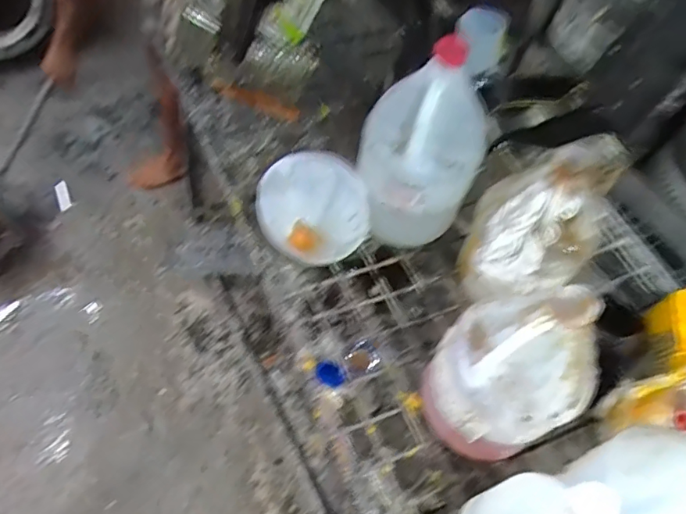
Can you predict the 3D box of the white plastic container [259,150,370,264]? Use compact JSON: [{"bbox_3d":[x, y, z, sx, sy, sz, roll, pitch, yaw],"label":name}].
[{"bbox_3d":[-0.039,-0.073,0.765,0.159,0.096,0.164,13,96,10],"label":"white plastic container"}]

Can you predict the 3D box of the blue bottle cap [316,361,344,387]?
[{"bbox_3d":[-0.018,0.162,0.694,0.040,0.007,0.032,35,61,17],"label":"blue bottle cap"}]

